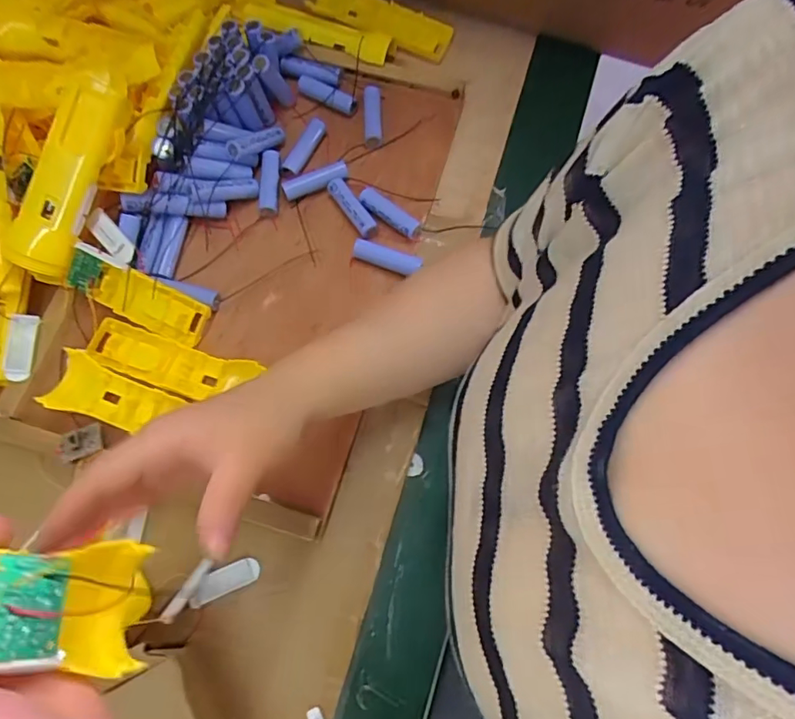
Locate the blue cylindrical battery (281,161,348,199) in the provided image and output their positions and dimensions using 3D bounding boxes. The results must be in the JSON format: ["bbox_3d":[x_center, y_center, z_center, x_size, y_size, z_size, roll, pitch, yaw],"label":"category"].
[{"bbox_3d":[-0.080,-0.176,0.521,0.066,0.021,0.016,-22,73,-5],"label":"blue cylindrical battery"}]

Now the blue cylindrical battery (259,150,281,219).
[{"bbox_3d":[-0.126,-0.172,0.518,0.021,0.022,0.065,2,72,2],"label":"blue cylindrical battery"}]

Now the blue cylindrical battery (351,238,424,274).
[{"bbox_3d":[-0.009,-0.096,0.494,0.065,0.016,0.018,19,74,7],"label":"blue cylindrical battery"}]

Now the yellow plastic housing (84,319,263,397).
[{"bbox_3d":[-0.199,0.004,0.464,0.150,0.020,0.042,17,73,7],"label":"yellow plastic housing"}]

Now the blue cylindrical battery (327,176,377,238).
[{"bbox_3d":[-0.044,-0.147,0.508,0.017,0.016,0.068,-32,74,-8],"label":"blue cylindrical battery"}]

